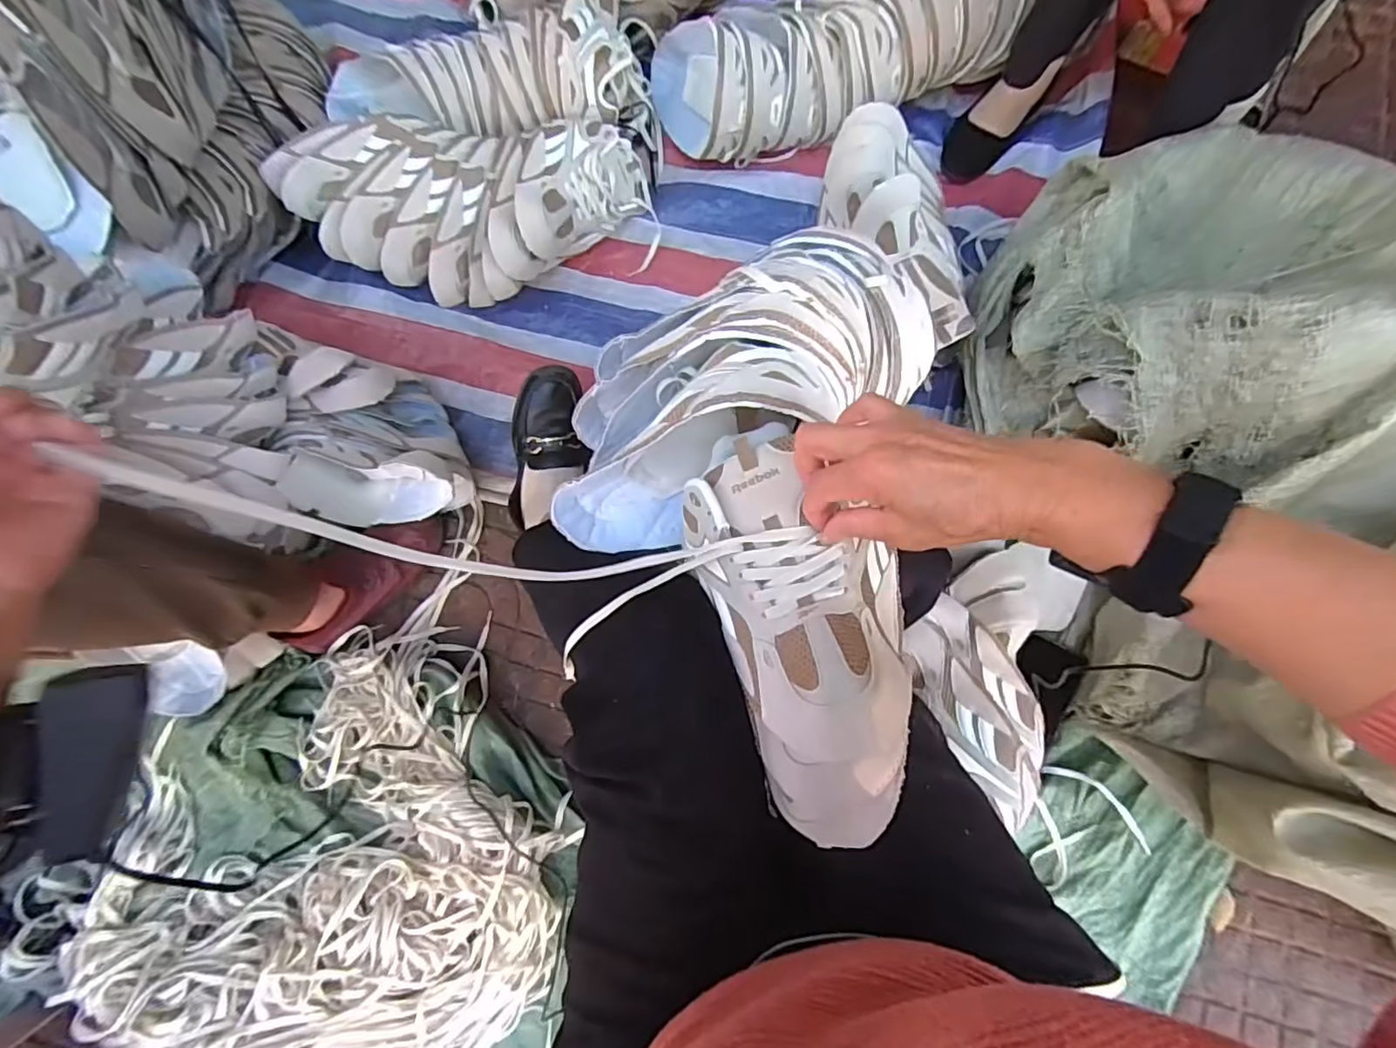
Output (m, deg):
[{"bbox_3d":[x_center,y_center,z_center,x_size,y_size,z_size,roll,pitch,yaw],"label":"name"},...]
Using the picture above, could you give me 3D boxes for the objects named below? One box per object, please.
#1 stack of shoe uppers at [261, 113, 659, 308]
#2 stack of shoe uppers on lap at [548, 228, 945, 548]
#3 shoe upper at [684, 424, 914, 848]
[{"bbox_3d":[-0.317,-0.440,0.845,0.487,0.136,0.198,-5,75,1],"label":"stack of shoe uppers"},{"bbox_3d":[0.023,-0.120,0.507,0.364,0.169,0.178,-34,76,8],"label":"stack of shoe uppers on lap"},{"bbox_3d":[0.077,0.064,0.387,0.119,0.072,0.264,-17,76,-2],"label":"shoe upper"}]

